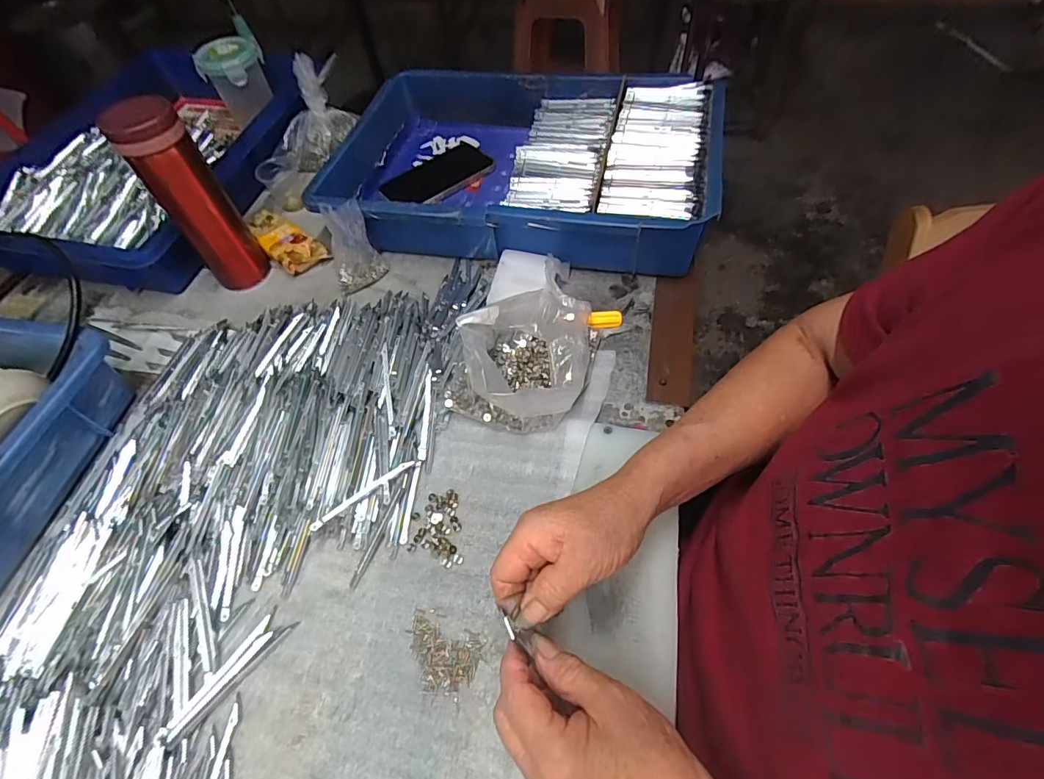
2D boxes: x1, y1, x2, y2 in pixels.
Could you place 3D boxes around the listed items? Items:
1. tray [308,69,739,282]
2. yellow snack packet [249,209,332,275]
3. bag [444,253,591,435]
[{"bbox_3d":[-0.004,-0.272,0.583,0.419,0.092,0.286,8,57,10],"label":"tray"},{"bbox_3d":[-0.282,-0.178,0.574,0.101,0.030,0.052,38,66,25],"label":"yellow snack packet"},{"bbox_3d":[0.005,-0.042,0.435,0.113,0.068,0.148,16,59,14],"label":"bag"}]

